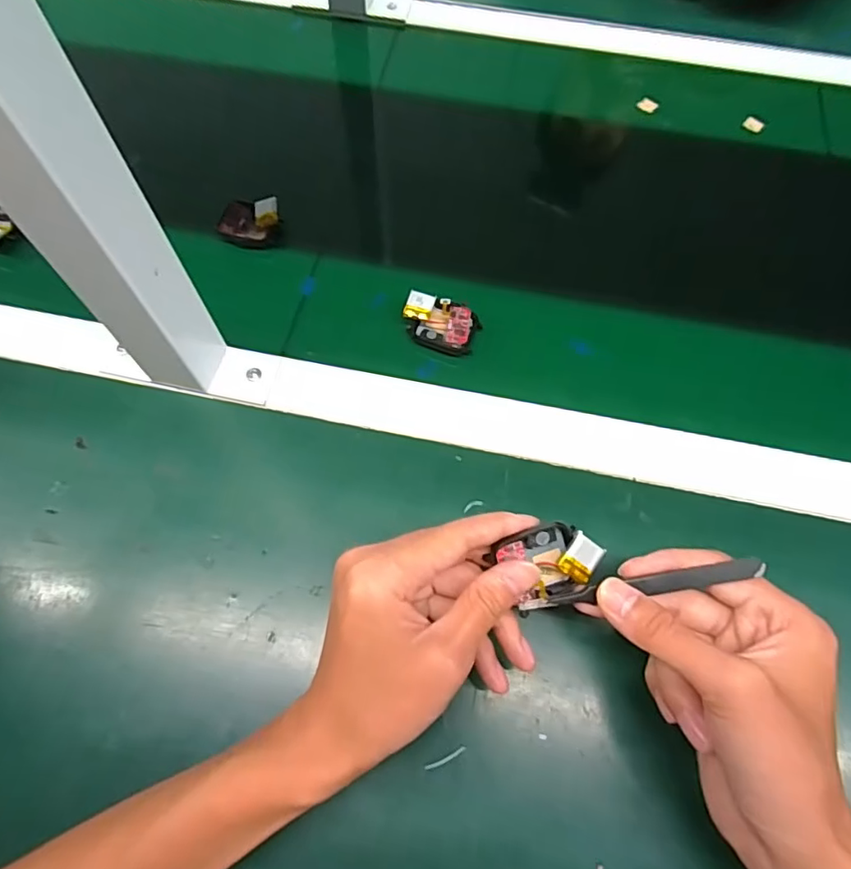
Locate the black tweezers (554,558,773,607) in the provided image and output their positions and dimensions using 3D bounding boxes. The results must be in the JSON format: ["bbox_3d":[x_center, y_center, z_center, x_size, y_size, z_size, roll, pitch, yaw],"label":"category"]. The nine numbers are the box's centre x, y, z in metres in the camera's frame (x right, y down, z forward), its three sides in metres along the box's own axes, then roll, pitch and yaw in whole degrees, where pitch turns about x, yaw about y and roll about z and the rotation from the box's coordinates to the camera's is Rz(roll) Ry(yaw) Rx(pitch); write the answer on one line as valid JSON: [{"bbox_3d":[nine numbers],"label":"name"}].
[{"bbox_3d":[0.114,0.072,0.270,0.105,0.006,0.008,-10,65,0],"label":"black tweezers"}]

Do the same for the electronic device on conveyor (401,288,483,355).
[{"bbox_3d":[0.010,-0.080,0.396,0.053,0.016,0.035,18,66,7],"label":"electronic device on conveyor"}]

